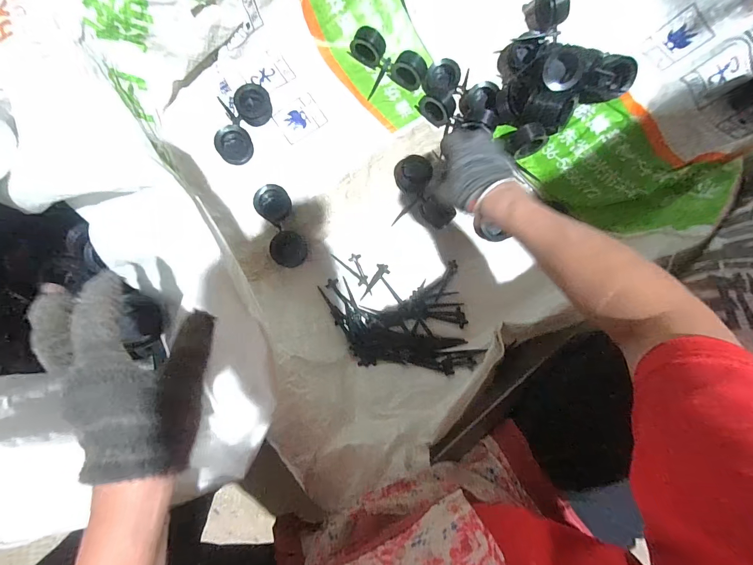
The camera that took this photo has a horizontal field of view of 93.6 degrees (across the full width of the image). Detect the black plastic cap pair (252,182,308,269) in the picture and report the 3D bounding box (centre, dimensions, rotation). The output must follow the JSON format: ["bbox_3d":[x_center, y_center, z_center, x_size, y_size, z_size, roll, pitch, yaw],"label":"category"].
[{"bbox_3d":[-0.163,-0.095,0.607,0.058,0.036,0.137,-19,89,-5],"label":"black plastic cap pair"}]

